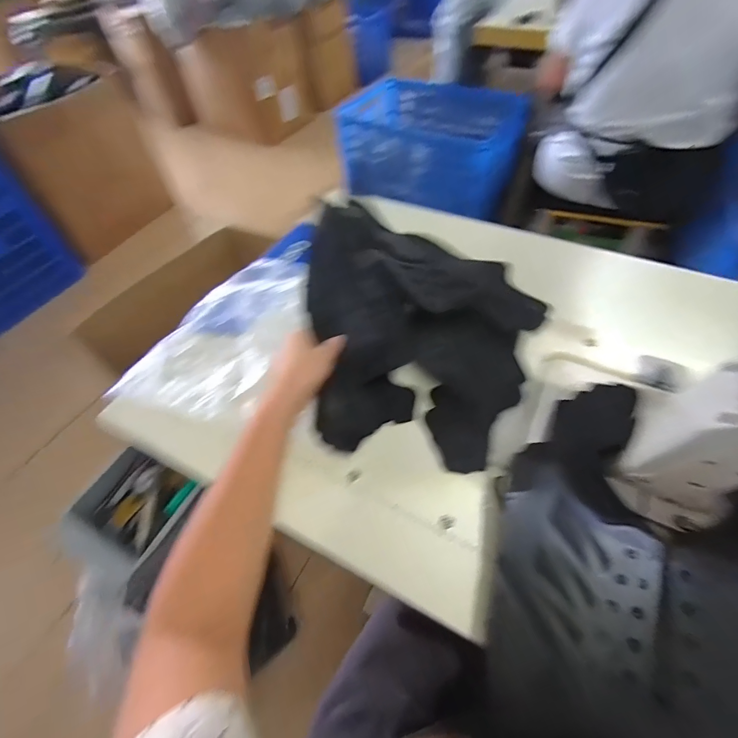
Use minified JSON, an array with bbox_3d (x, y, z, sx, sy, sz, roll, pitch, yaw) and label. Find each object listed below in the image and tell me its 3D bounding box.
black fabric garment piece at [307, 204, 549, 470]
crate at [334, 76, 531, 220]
[{"bbox_3d":[0.060,-0.058,0.449,0.253,0.092,0.321,-8,53,-2],"label":"black fabric garment piece"},{"bbox_3d":[0.245,-0.909,1.551,0.691,0.321,0.367,11,55,12],"label":"crate"}]

